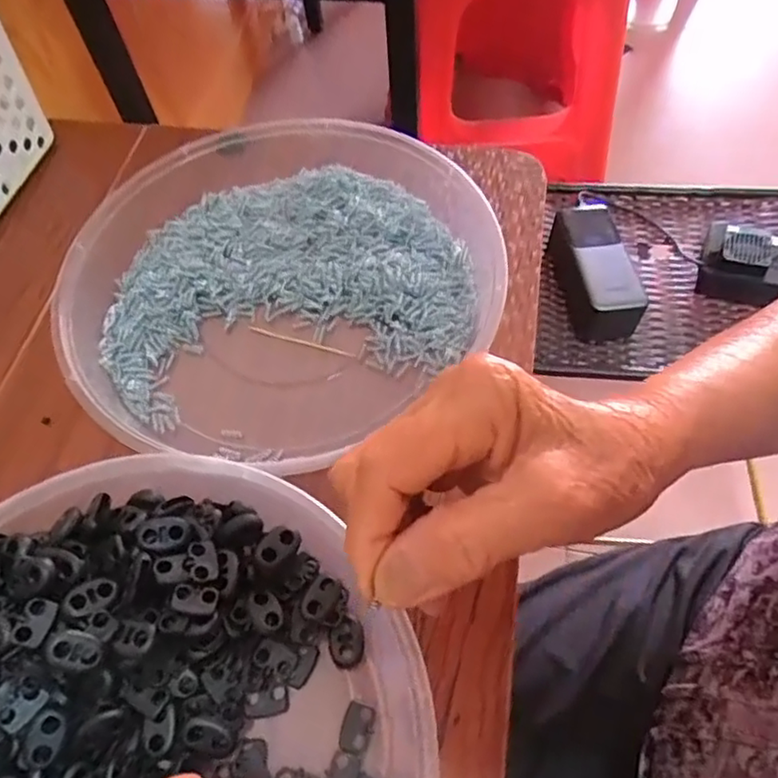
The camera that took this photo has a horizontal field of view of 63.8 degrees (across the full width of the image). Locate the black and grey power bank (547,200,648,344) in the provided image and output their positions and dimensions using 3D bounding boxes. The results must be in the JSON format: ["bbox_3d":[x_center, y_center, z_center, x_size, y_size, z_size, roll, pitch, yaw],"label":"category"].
[{"bbox_3d":[0.201,-0.122,0.617,0.068,0.051,0.144,-6,60,-1],"label":"black and grey power bank"}]

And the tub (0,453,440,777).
[{"bbox_3d":[-0.102,0.133,0.235,0.217,0.048,0.206,-1,60,2],"label":"tub"}]

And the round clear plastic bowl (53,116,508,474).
[{"bbox_3d":[-0.059,-0.067,0.357,0.234,0.039,0.223,0,60,1],"label":"round clear plastic bowl"}]

